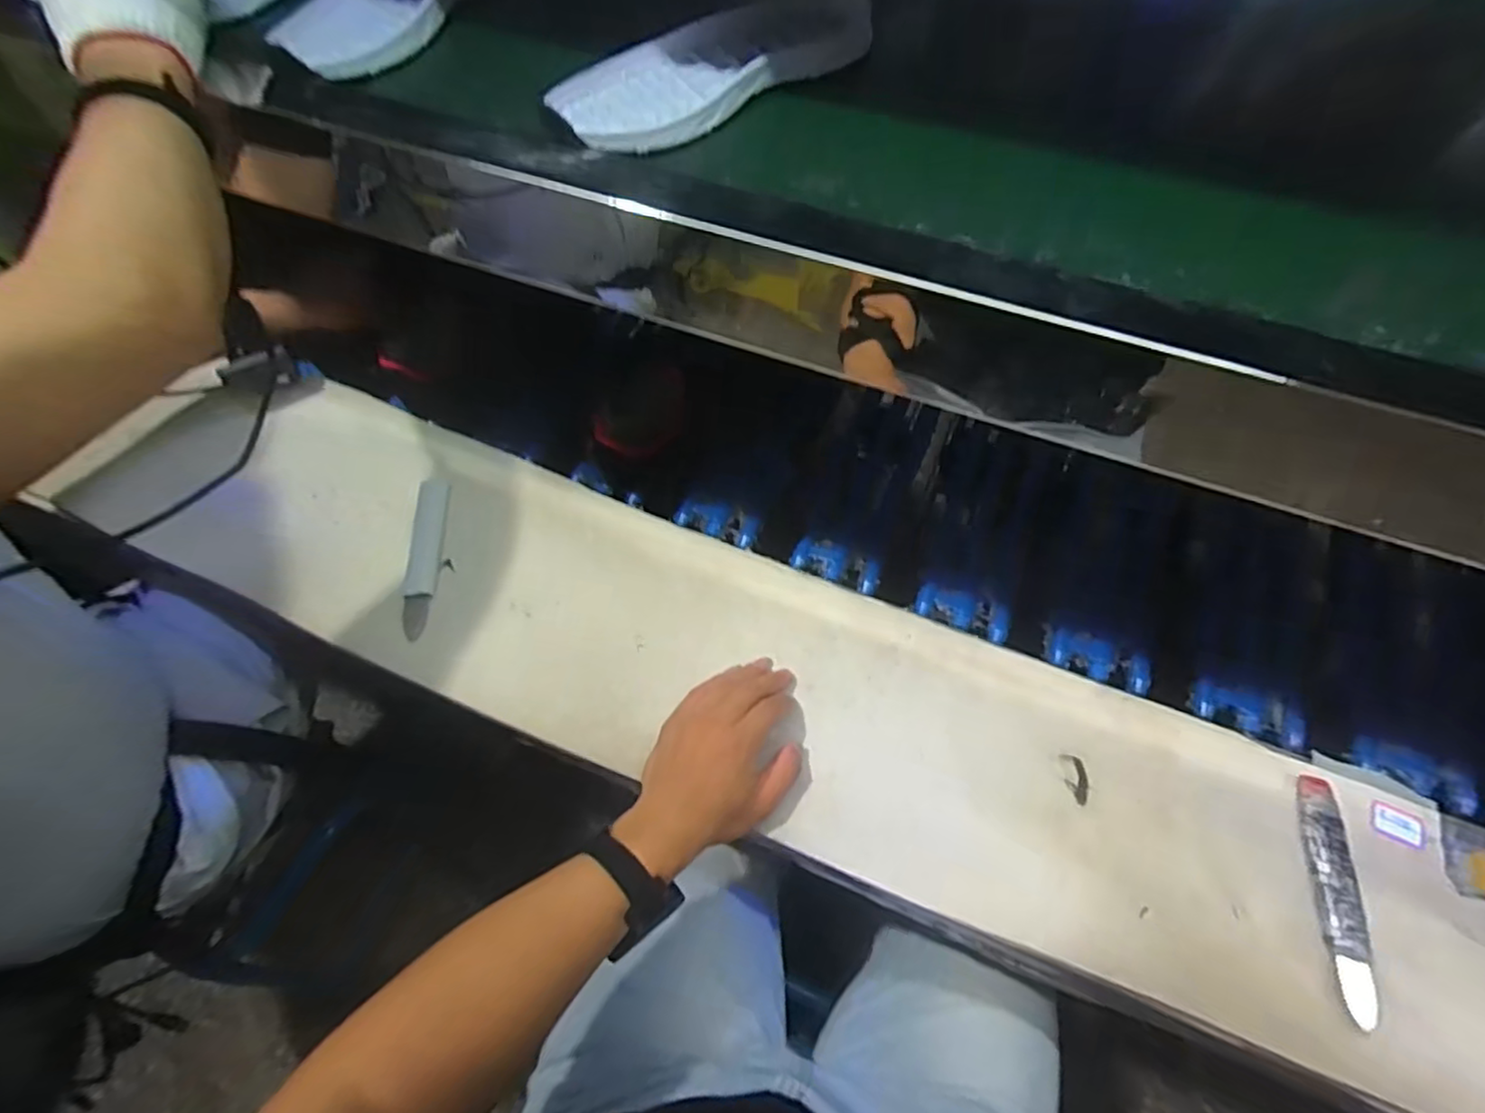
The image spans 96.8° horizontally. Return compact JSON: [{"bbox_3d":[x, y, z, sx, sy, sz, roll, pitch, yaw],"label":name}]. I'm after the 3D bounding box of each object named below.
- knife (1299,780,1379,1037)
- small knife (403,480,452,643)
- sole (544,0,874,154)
[{"bbox_3d":[0.442,0.249,0.488,0.028,0.013,0.164,10,61,6],"label":"knife"},{"bbox_3d":[-0.311,0.001,0.643,0.030,0.013,0.169,-2,61,-1],"label":"small knife"},{"bbox_3d":[-0.026,-0.372,0.485,0.245,0.028,0.109,-37,66,-18],"label":"sole"}]

